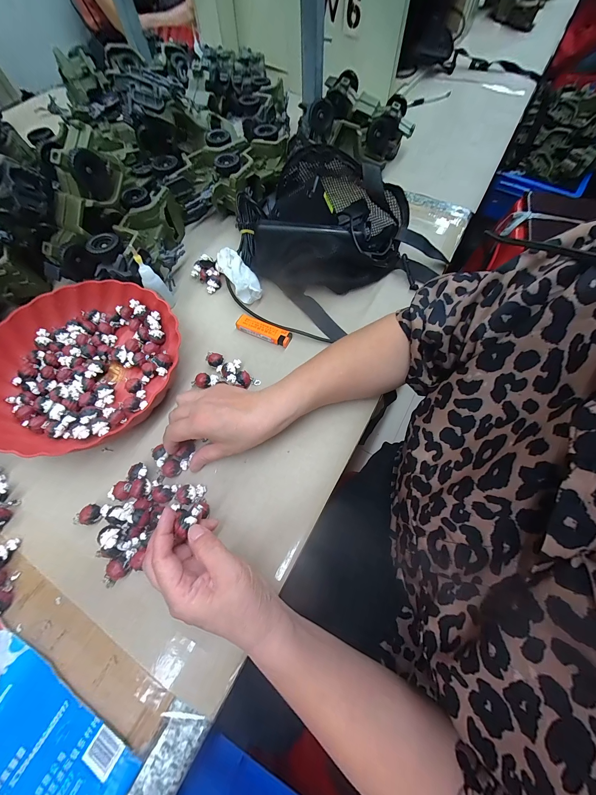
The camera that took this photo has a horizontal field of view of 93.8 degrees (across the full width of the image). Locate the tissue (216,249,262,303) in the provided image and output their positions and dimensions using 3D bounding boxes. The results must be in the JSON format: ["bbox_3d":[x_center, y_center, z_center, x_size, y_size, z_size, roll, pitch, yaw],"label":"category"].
[{"bbox_3d":[-0.092,-0.192,0.435,0.040,0.034,0.095,-30,68,-12],"label":"tissue"}]

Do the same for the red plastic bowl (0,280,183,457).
[{"bbox_3d":[-0.283,-0.048,0.368,0.233,0.044,0.227,0,65,1],"label":"red plastic bowl"}]

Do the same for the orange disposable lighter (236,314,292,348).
[{"bbox_3d":[-0.048,-0.097,0.400,0.082,0.013,0.025,24,68,12],"label":"orange disposable lighter"}]

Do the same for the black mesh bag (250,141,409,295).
[{"bbox_3d":[0.049,-0.253,0.419,0.211,0.111,0.178,19,67,9],"label":"black mesh bag"}]

